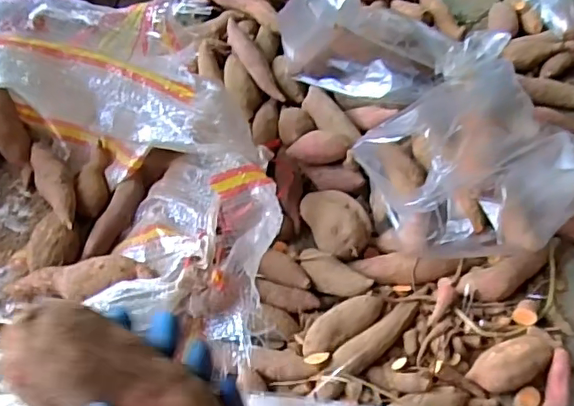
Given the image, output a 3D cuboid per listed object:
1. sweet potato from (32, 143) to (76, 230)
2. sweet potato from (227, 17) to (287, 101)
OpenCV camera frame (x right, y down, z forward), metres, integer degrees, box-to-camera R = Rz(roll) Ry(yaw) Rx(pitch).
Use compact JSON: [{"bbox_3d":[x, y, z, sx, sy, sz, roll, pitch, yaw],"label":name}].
[{"bbox_3d":[-0.266,-0.030,0.635,0.037,0.034,0.162,-29,42,-15],"label":"sweet potato"},{"bbox_3d":[-0.042,-0.184,0.719,0.033,0.021,0.131,-28,73,-15],"label":"sweet potato"}]

